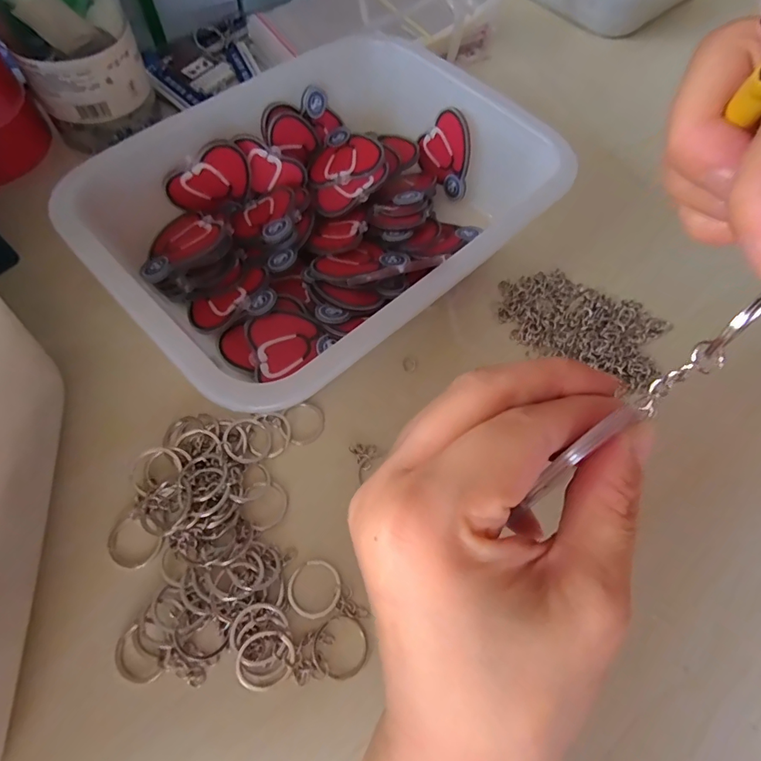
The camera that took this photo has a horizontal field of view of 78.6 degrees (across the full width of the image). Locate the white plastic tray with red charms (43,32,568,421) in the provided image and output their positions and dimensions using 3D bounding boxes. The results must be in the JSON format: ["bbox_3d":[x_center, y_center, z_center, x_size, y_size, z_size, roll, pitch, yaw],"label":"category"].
[{"bbox_3d":[-0.032,-0.102,0.279,0.247,0.062,0.189,-39,72,-20],"label":"white plastic tray with red charms"}]

